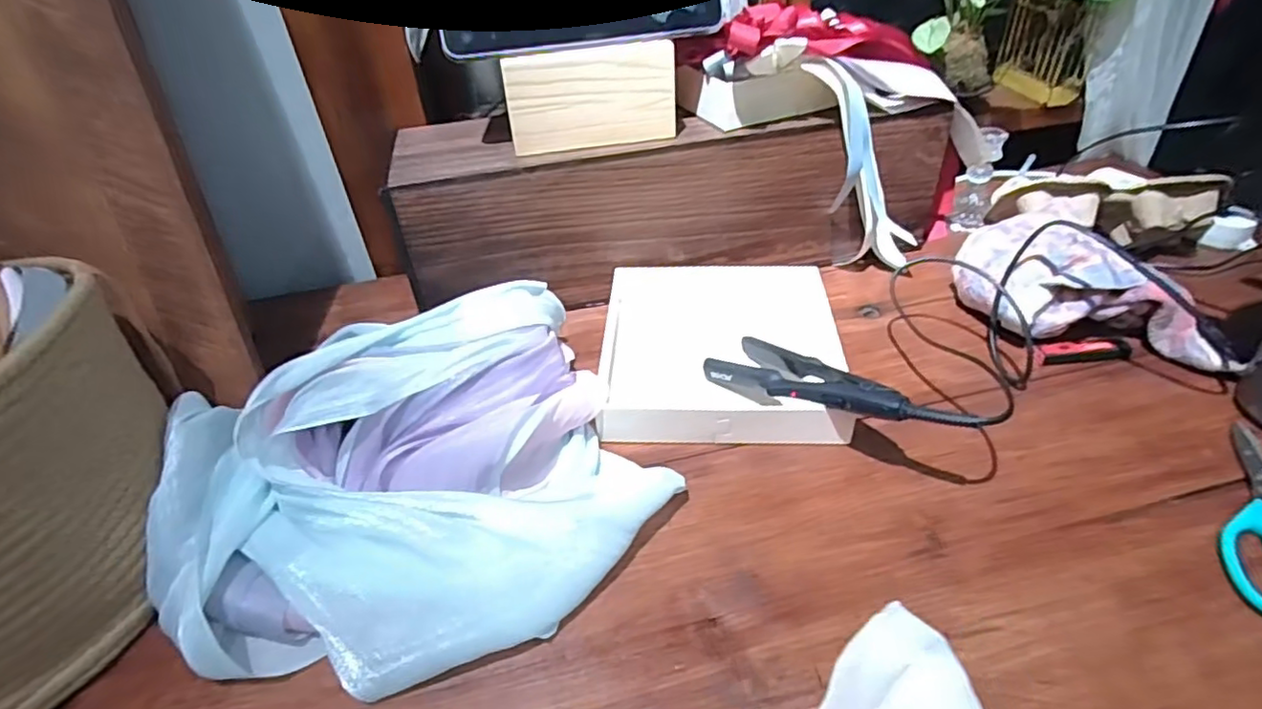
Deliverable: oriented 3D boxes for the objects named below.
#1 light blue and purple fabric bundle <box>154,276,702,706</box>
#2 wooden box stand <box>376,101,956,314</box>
[{"bbox_3d":[-0.156,0.084,0.444,0.319,0.089,0.269,-24,44,-21],"label":"light blue and purple fabric bundle"},{"bbox_3d":[0.055,-0.168,0.672,0.564,0.157,0.146,-8,40,-4],"label":"wooden box stand"}]

